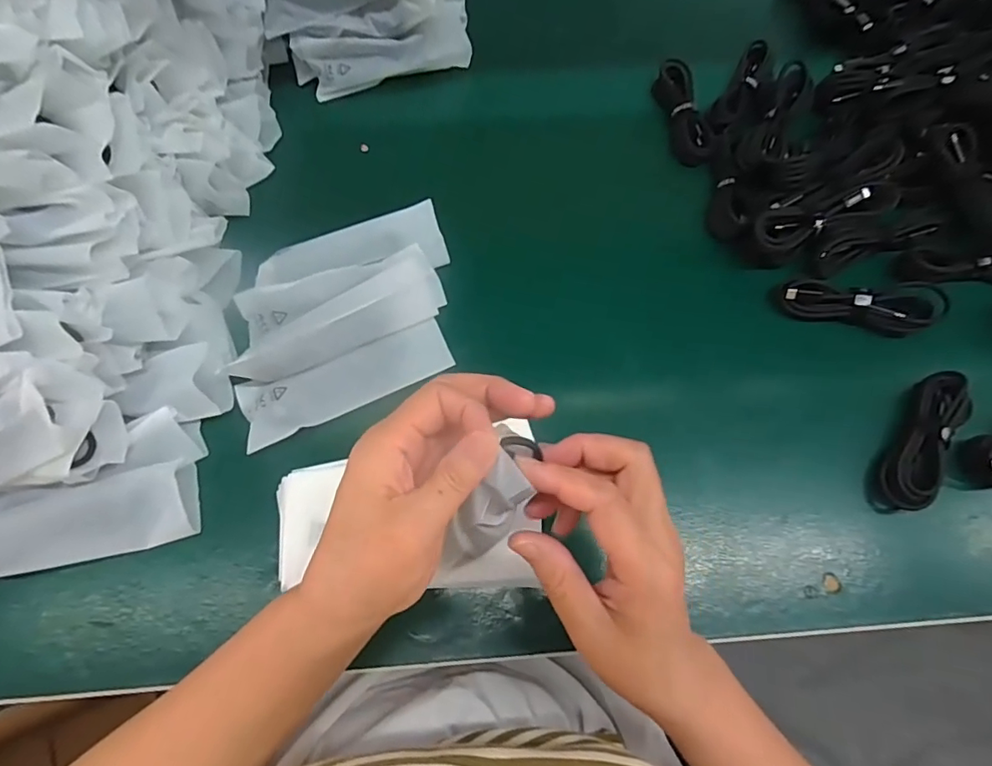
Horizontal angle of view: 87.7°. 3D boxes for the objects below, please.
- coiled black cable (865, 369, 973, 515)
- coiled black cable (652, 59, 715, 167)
[{"bbox_3d":[0.308,0.039,0.367,0.030,0.018,0.115,34,73,12],"label":"coiled black cable"},{"bbox_3d":[0.178,-0.254,0.492,0.032,0.029,0.117,-5,70,-2],"label":"coiled black cable"}]

